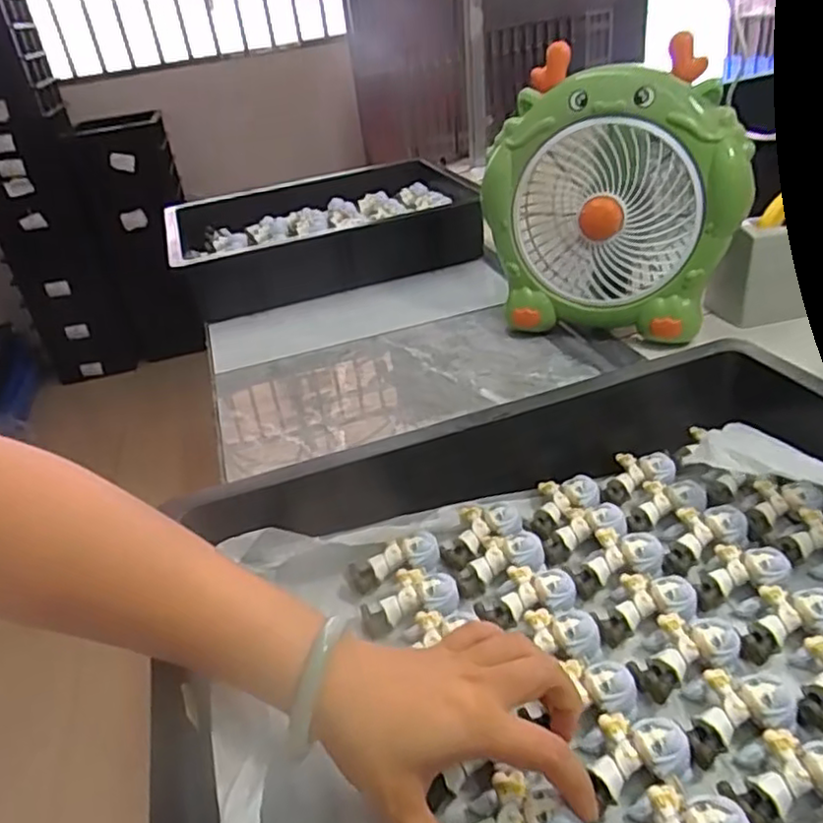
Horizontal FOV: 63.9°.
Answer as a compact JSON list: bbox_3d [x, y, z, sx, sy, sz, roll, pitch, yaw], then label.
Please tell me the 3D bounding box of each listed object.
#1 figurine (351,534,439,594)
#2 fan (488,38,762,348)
[{"bbox_3d":[-0.011,0.103,0.448,0.061,0.019,0.024,-25,37,0],"label":"figurine"},{"bbox_3d":[0.197,-0.197,0.671,0.246,0.267,0.100,11,38,27],"label":"fan"}]

